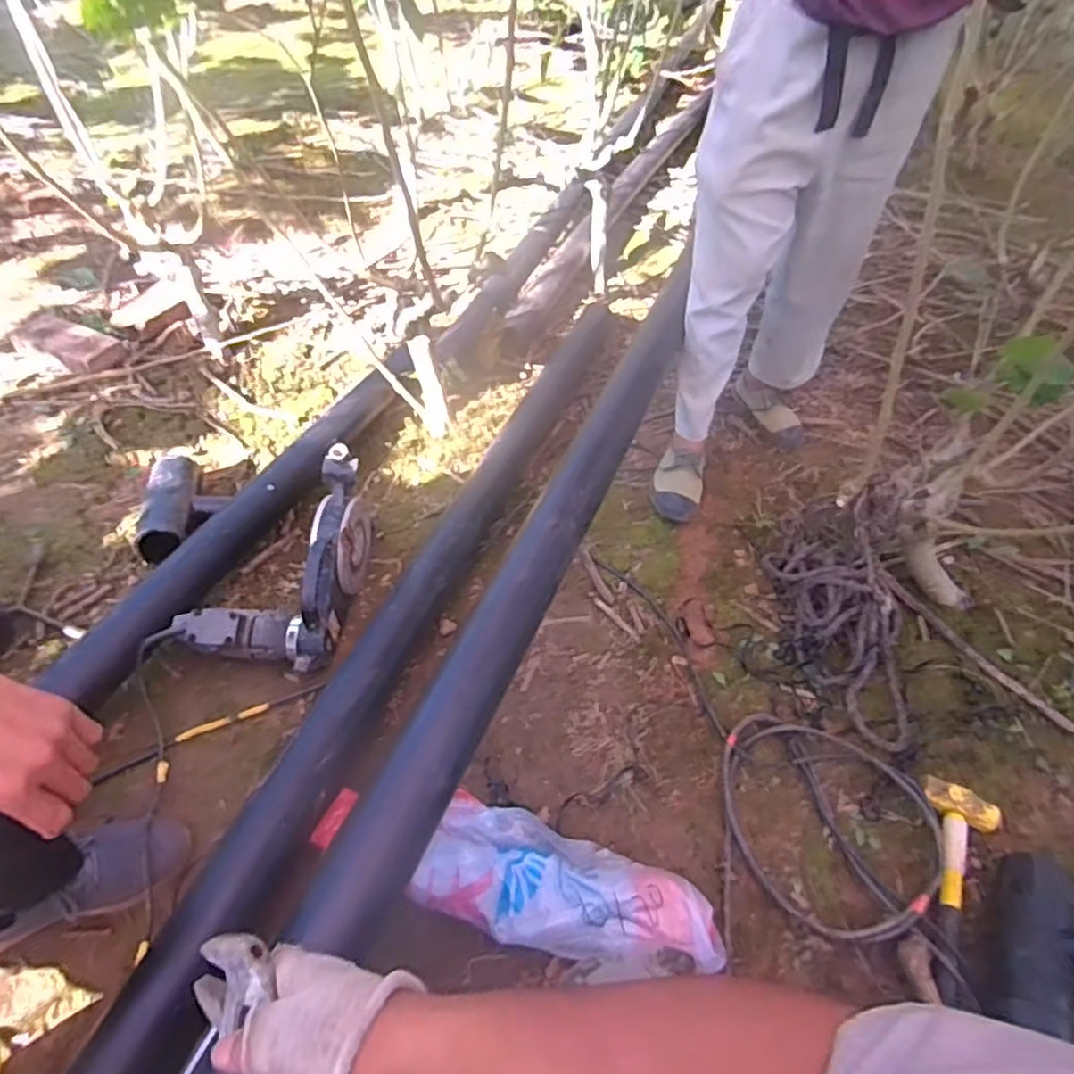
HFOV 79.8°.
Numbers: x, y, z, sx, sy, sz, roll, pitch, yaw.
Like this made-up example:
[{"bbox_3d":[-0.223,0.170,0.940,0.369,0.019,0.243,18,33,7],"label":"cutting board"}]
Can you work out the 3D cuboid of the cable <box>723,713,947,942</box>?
[{"bbox_3d":[0.445,0.427,0.973,0.328,0.086,0.298,7,48,8],"label":"cable"}]

